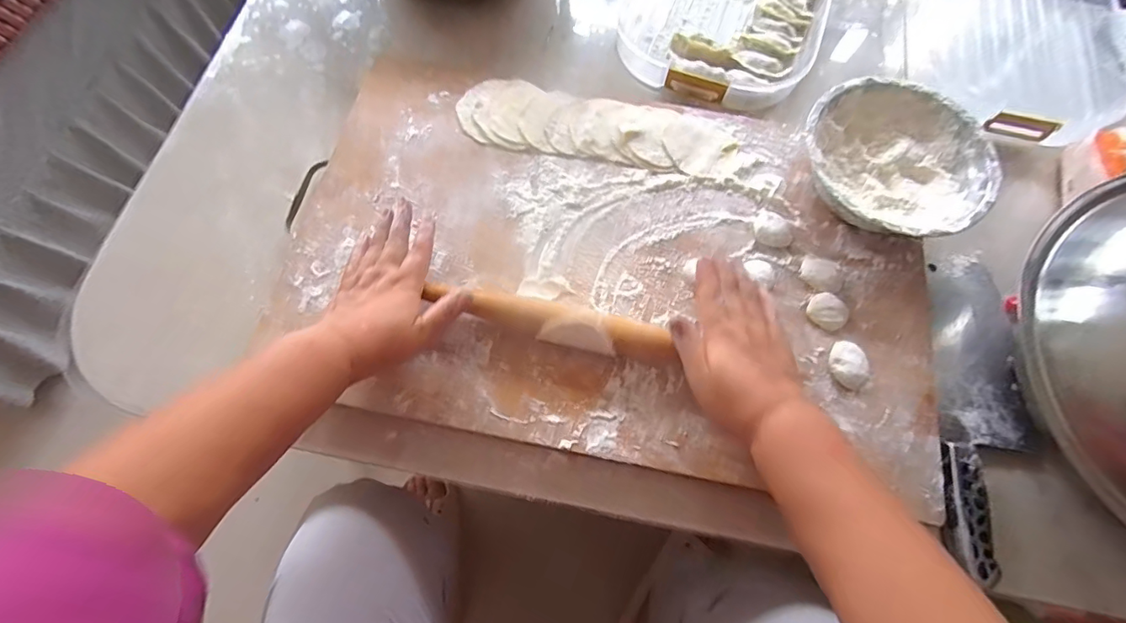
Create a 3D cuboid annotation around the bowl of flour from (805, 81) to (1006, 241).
[{"bbox_3d":[0.299,-0.132,0.455,0.151,0.064,0.161,0,70,-1],"label":"bowl of flour"}]

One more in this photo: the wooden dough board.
[{"bbox_3d":[0.045,-0.049,0.444,0.557,0.031,0.349,11,69,1],"label":"wooden dough board"}]

